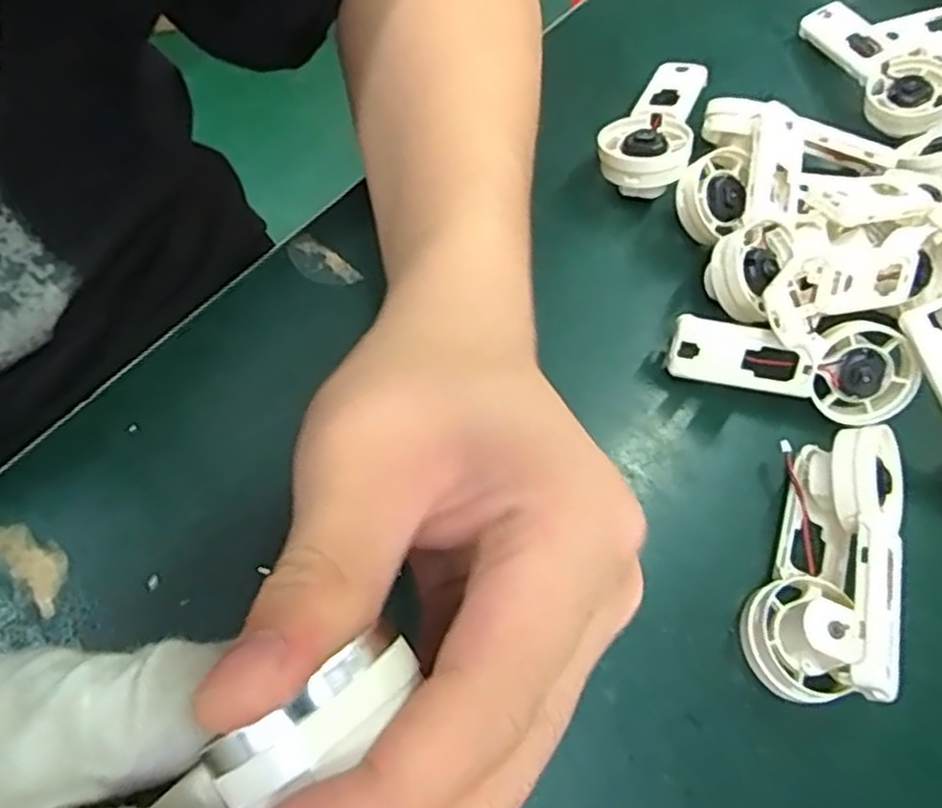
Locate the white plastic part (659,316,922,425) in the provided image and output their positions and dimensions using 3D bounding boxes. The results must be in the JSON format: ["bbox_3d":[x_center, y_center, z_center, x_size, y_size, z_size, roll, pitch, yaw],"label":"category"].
[{"bbox_3d":[0.128,-0.020,0.293,0.097,0.033,0.021,8,21,-3],"label":"white plastic part"}]

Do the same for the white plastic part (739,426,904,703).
[{"bbox_3d":[0.123,0.053,0.256,0.041,0.036,0.095,21,62,-1],"label":"white plastic part"}]

